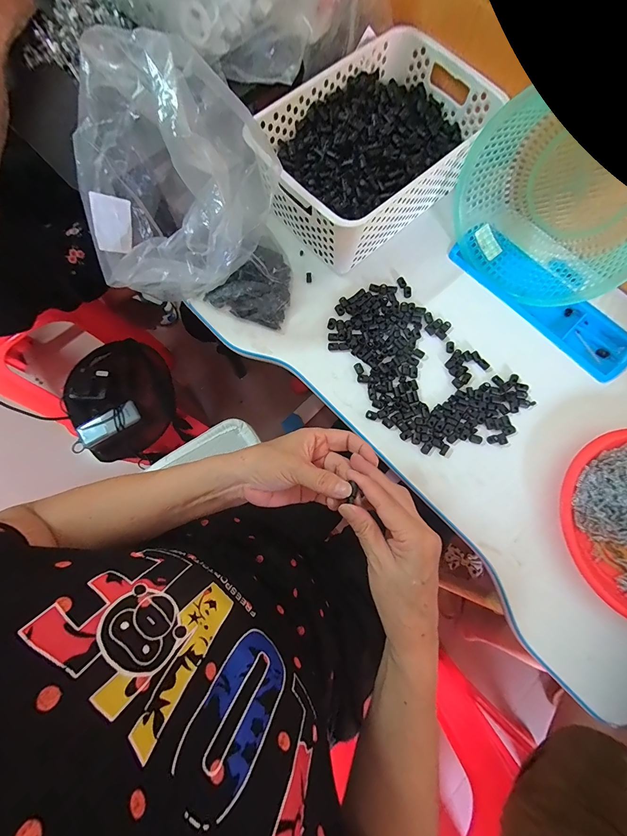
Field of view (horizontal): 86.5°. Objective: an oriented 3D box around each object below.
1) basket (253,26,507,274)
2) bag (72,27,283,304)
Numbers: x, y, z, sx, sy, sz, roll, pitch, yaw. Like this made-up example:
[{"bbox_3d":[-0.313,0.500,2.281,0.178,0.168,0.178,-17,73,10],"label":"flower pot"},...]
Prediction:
[{"bbox_3d":[0.081,-0.369,0.460,0.205,0.093,0.324,44,81,9],"label":"basket"},{"bbox_3d":[-0.148,-0.256,0.362,0.216,0.168,0.207,-3,77,0],"label":"bag"}]

